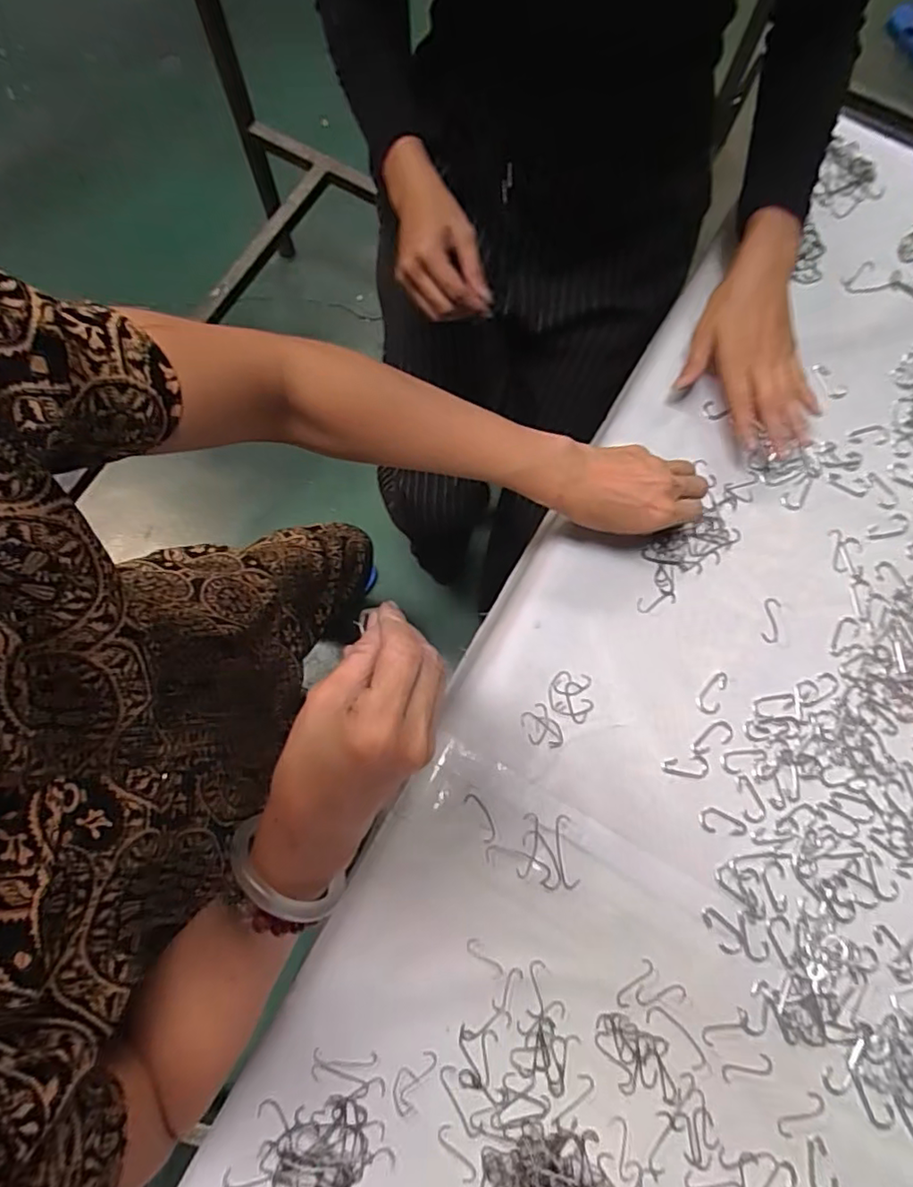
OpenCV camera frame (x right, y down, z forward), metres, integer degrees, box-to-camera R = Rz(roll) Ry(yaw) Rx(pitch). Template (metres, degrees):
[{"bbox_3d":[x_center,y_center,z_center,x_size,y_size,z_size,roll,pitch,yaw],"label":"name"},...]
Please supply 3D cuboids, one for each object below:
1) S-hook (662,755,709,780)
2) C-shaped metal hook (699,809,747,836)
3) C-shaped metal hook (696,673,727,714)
[{"bbox_3d":[0.183,0.139,0.477,0.038,0.004,0.018,-3,75,0],"label":"S-hook"},{"bbox_3d":[0.208,0.180,0.468,0.037,0.004,0.019,18,75,5],"label":"C-shaped metal hook"},{"bbox_3d":[0.213,0.083,0.494,0.020,0.004,0.037,40,79,10],"label":"C-shaped metal hook"}]

